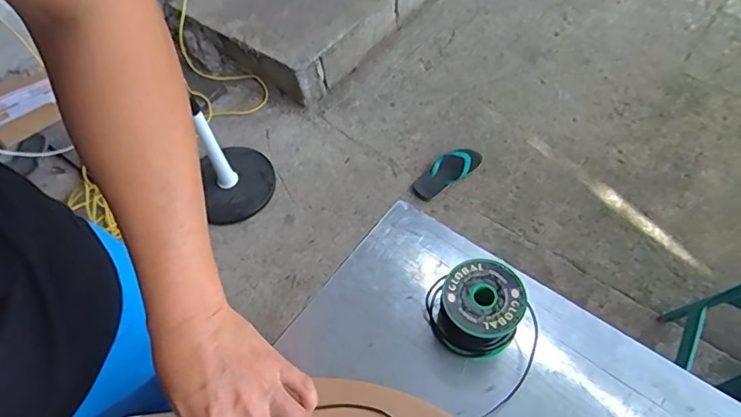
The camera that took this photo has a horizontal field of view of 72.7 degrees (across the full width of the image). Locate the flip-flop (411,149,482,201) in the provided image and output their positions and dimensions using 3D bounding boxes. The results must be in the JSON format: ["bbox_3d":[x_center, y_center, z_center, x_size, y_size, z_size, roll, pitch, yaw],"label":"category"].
[{"bbox_3d":[0.227,-0.115,1.507,0.230,0.042,0.097,-38,62,-19],"label":"flip-flop"}]

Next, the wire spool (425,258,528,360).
[{"bbox_3d":[0.096,0.092,0.457,0.075,0.067,0.073,-2,56,3],"label":"wire spool"}]

